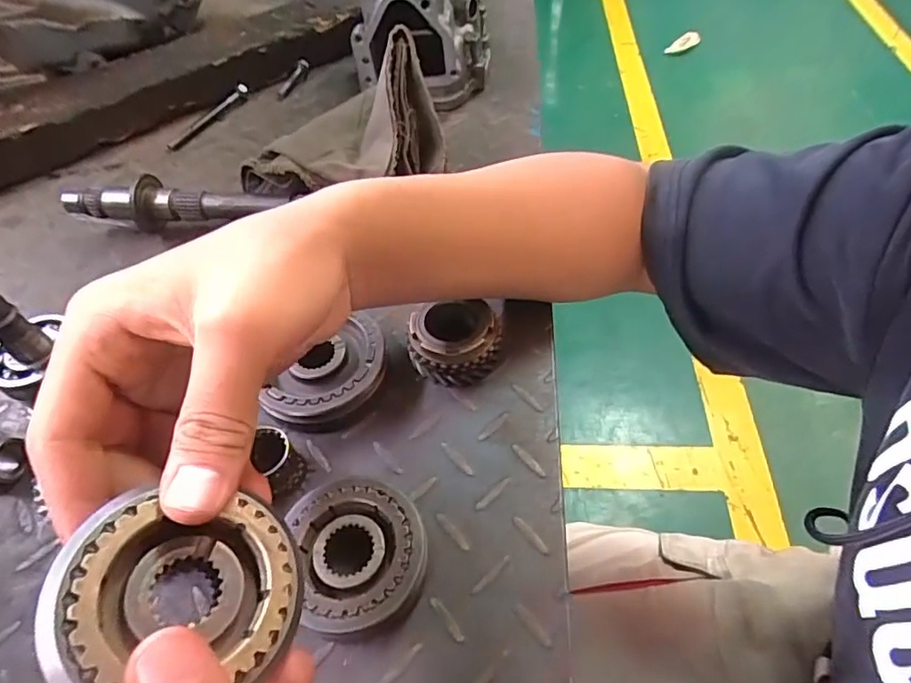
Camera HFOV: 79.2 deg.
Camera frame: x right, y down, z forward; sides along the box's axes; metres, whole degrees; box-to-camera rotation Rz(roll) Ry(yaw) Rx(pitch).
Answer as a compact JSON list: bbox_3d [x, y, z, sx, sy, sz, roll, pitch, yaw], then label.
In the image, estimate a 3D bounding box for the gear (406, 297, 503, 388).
[{"bbox_3d":[0.000,-0.001,0.333,0.050,0.033,0.050,-2,52,3],"label":"gear"}]

